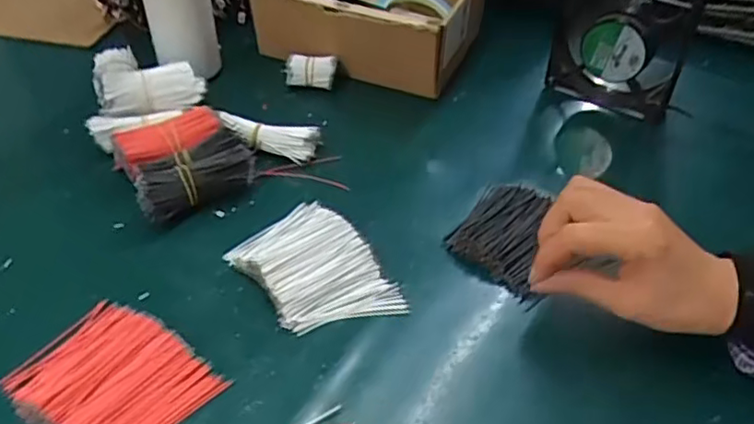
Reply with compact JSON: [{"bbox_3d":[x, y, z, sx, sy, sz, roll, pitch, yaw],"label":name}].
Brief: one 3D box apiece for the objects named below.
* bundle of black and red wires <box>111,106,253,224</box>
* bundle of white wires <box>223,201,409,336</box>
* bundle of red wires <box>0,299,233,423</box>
[{"bbox_3d":[-0.173,-0.050,0.545,0.095,0.034,0.124,-24,47,-25],"label":"bundle of black and red wires"},{"bbox_3d":[-0.047,0.040,0.467,0.087,0.021,0.126,-25,48,-27],"label":"bundle of white wires"},{"bbox_3d":[-0.171,0.102,0.393,0.117,0.017,0.092,29,48,28],"label":"bundle of red wires"}]

